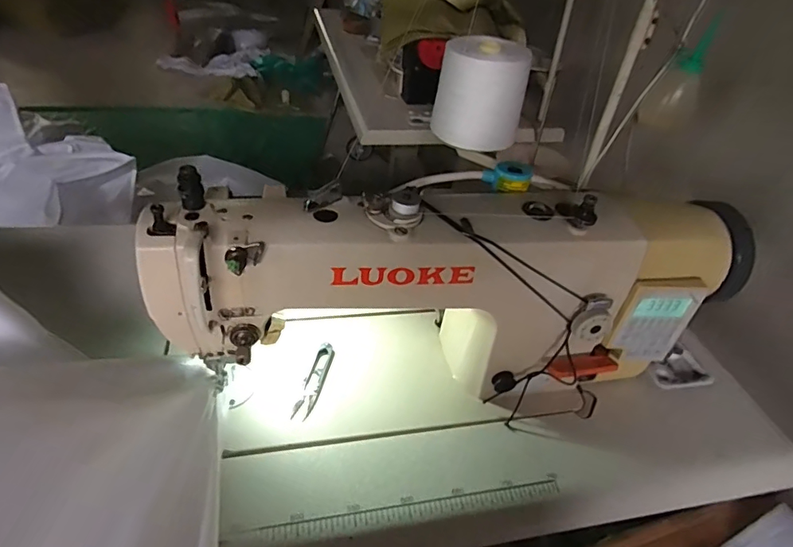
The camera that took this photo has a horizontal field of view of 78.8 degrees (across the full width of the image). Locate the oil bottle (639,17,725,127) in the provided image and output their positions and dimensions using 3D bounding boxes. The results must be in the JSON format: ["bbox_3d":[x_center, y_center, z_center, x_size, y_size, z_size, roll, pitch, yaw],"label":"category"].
[{"bbox_3d":[0.400,-0.277,0.676,0.067,0.145,0.056,25,42,20],"label":"oil bottle"}]

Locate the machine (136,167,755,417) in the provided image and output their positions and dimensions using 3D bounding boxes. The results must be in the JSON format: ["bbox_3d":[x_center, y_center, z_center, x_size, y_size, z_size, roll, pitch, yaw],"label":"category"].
[{"bbox_3d":[0.070,0.015,0.513,0.578,0.233,0.173,0,40,-10],"label":"machine"}]

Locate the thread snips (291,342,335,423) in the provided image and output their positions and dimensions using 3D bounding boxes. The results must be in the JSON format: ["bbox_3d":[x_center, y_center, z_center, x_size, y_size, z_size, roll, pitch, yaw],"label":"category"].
[{"bbox_3d":[-0.092,0.119,0.542,0.022,0.011,0.100,12,39,5],"label":"thread snips"}]

